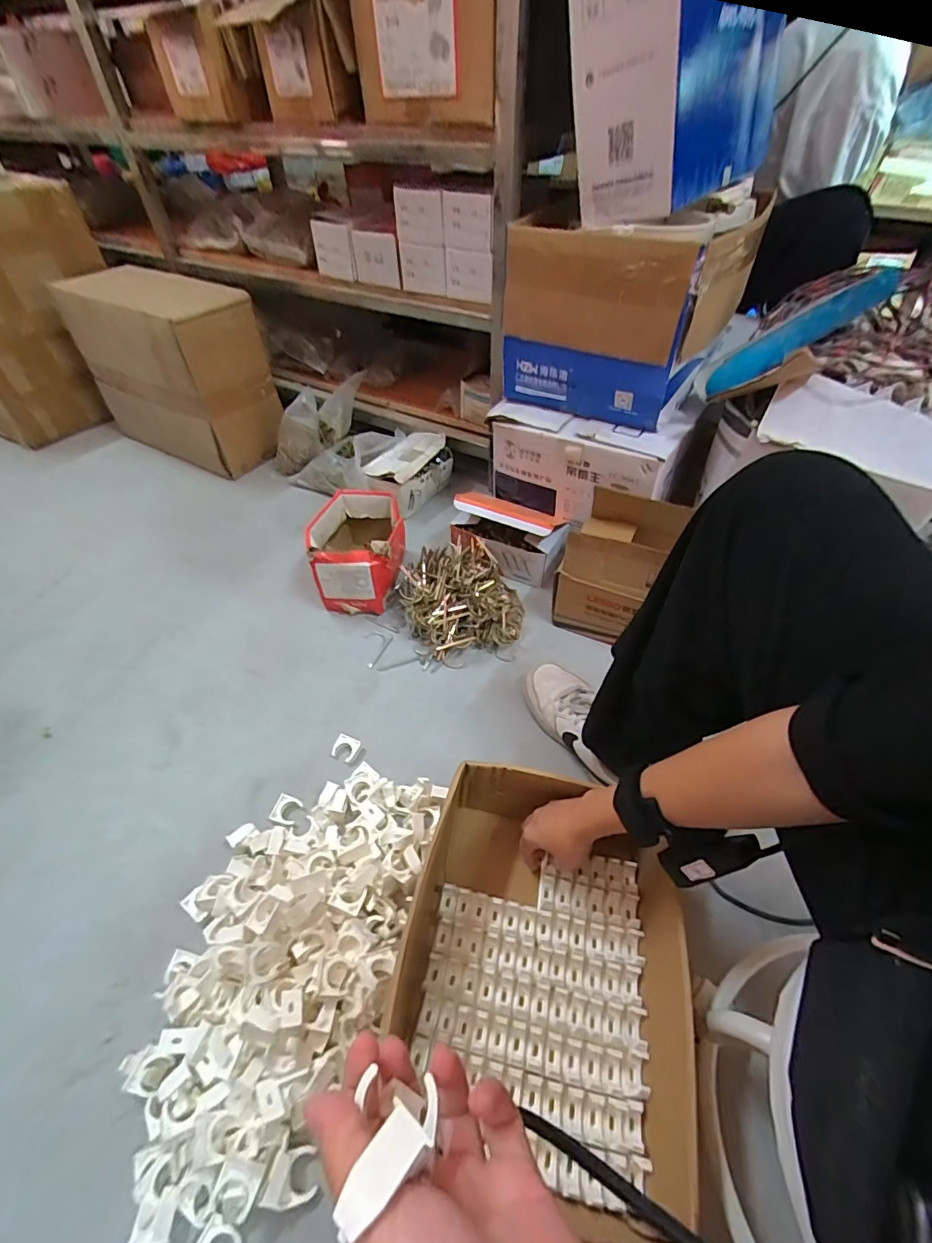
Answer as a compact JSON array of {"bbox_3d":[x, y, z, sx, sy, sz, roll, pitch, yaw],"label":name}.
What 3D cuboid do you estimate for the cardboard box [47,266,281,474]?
[{"bbox_3d":[-0.620,-0.537,1.084,0.385,0.343,0.201,24,52,22],"label":"cardboard box"}]

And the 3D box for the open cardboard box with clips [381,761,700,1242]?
[{"bbox_3d":[0.074,0.309,0.471,0.263,0.119,0.310,12,49,8],"label":"open cardboard box with clips"}]

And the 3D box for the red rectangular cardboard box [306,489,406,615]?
[{"bbox_3d":[-0.183,-0.124,0.867,0.152,0.120,0.179,-2,47,0],"label":"red rectangular cardboard box"}]

